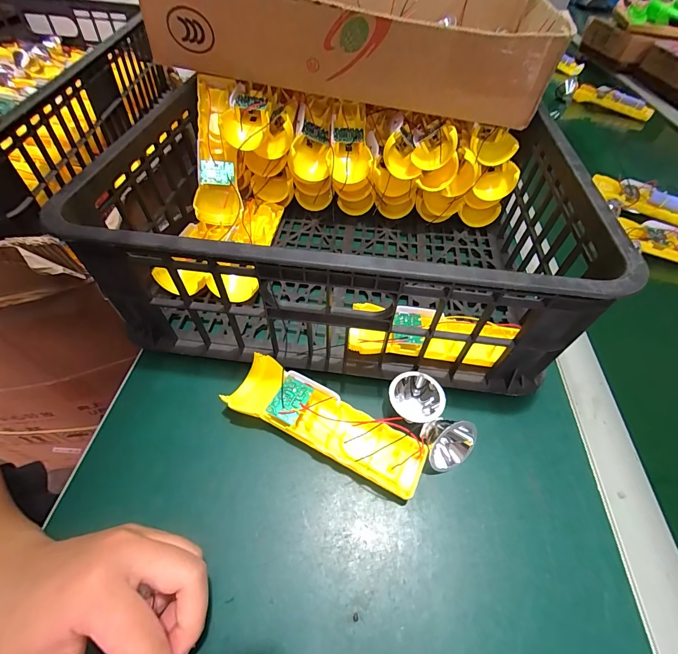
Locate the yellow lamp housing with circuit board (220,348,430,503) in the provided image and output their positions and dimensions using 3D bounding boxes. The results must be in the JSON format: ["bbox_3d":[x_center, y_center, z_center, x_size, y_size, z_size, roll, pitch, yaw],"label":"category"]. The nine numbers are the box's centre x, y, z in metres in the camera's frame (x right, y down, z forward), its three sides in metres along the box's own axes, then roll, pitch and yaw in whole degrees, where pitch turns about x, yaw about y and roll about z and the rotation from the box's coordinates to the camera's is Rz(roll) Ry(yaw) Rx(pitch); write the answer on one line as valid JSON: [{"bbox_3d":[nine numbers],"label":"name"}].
[{"bbox_3d":[-0.011,0.077,0.277,0.162,0.029,0.050,21,55,15],"label":"yellow lamp housing with circuit board"}]

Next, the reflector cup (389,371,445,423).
[{"bbox_3d":[0.064,0.059,0.285,0.041,0.026,0.041,0,52,0],"label":"reflector cup"}]

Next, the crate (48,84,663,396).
[{"bbox_3d":[0.006,-0.098,0.337,0.389,0.139,0.255,6,53,4],"label":"crate"}]

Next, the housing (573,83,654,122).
[{"bbox_3d":[0.605,-0.497,0.756,0.156,0.034,0.029,34,57,21],"label":"housing"}]

